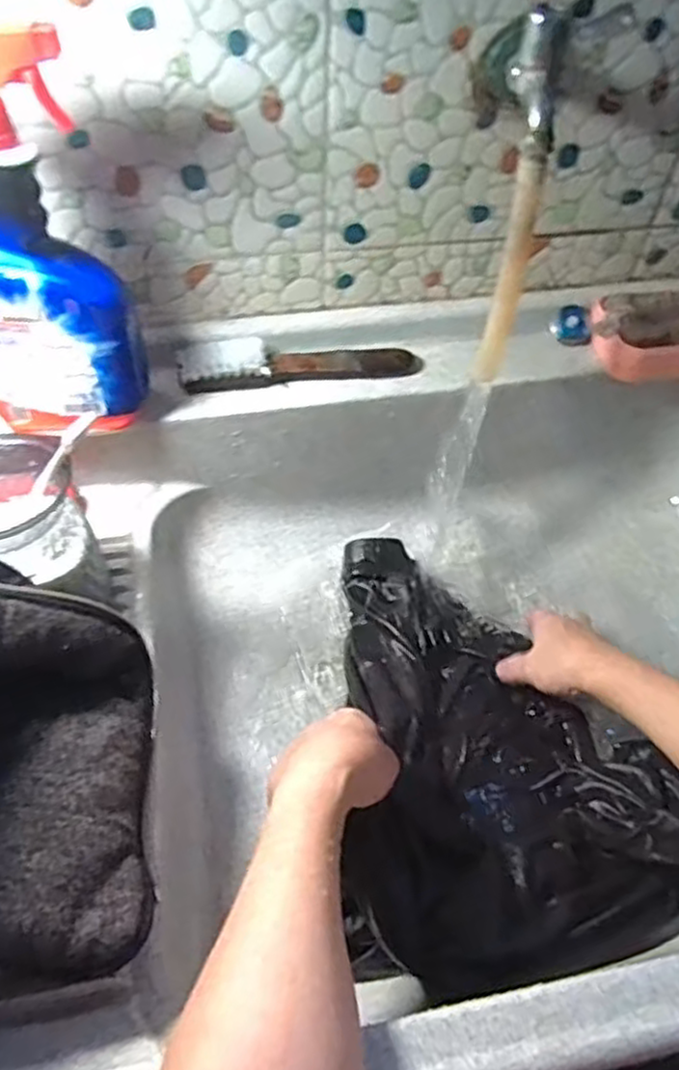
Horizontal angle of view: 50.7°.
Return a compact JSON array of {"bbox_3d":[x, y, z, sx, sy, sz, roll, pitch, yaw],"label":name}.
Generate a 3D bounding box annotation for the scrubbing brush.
[{"bbox_3d":[-0.033,-0.153,0.630,0.208,0.029,0.046,-5,52,-7],"label":"scrubbing brush"}]

